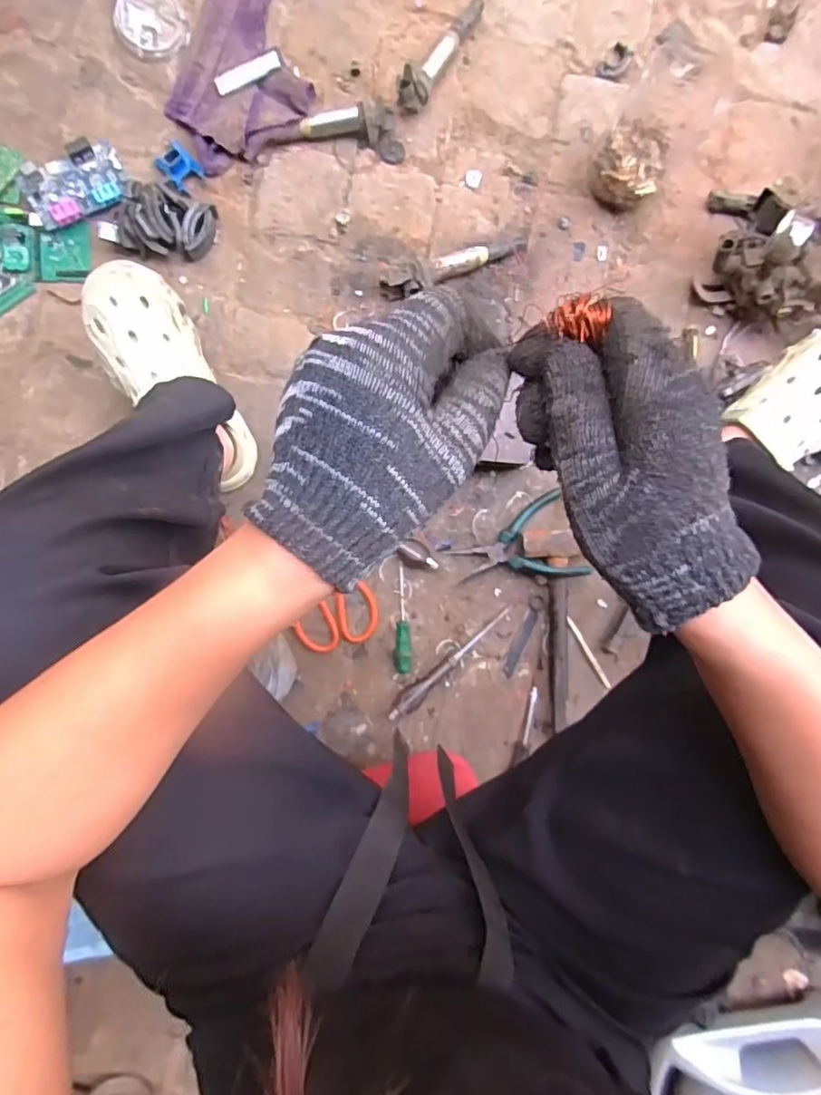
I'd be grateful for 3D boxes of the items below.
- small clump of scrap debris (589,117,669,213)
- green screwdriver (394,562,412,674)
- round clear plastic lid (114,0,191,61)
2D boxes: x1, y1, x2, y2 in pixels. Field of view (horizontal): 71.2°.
[{"bbox_3d":[0.266,-0.466,0.699,0.088,0.074,0.077,34,92,-5],"label":"small clump of scrap debris"},{"bbox_3d":[-0.010,0.095,0.765,0.022,0.014,0.146,-1,93,-1],"label":"green screwdriver"},{"bbox_3d":[-0.313,-0.636,0.690,0.080,0.005,0.086,0,93,-1],"label":"round clear plastic lid"}]

